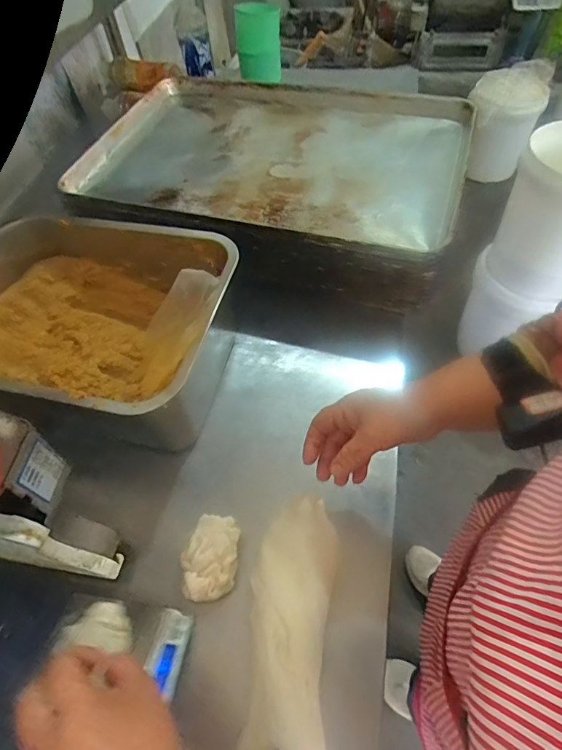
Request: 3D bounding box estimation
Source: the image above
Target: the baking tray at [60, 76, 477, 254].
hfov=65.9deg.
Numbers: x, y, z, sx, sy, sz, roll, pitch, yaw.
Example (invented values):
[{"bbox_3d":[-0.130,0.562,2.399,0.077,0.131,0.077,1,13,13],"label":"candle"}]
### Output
[{"bbox_3d":[-0.013,-0.376,0.719,0.602,0.035,0.386,14,58,14],"label":"baking tray"}]

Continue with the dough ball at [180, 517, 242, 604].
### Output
[{"bbox_3d":[-0.072,0.186,0.448,0.049,0.033,0.082,4,57,8],"label":"dough ball"}]

